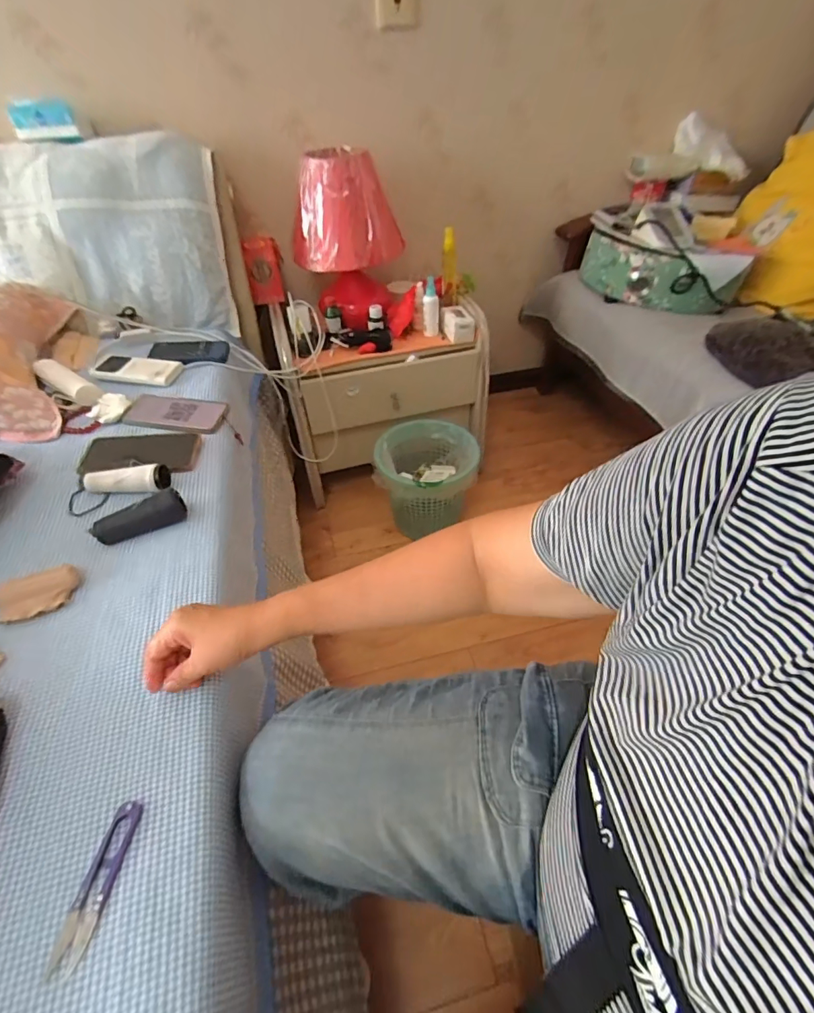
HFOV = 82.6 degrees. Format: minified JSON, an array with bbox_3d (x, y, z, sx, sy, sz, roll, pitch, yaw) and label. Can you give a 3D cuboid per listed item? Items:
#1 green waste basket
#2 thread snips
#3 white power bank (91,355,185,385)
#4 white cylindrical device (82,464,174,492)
[{"bbox_3d":[0.045,-0.042,1.189,0.238,0.267,0.217,0,45,2],"label":"green waste basket"},{"bbox_3d":[-0.233,0.282,0.349,0.021,0.012,0.100,3,42,3],"label":"thread snips"},{"bbox_3d":[-0.498,-0.252,0.851,0.163,0.019,0.077,7,46,9],"label":"white power bank"},{"bbox_3d":[-0.394,-0.037,0.647,0.111,0.031,0.032,-6,42,-6],"label":"white cylindrical device"}]

